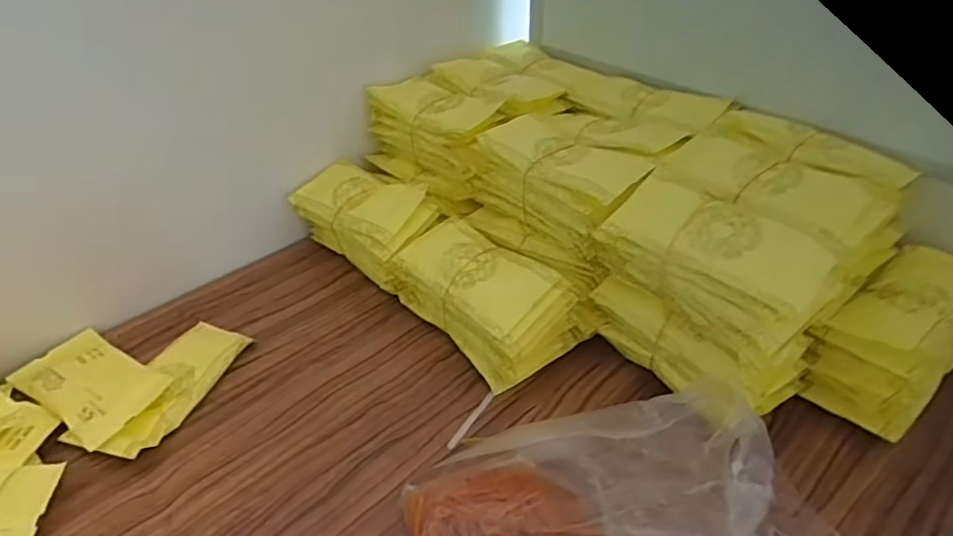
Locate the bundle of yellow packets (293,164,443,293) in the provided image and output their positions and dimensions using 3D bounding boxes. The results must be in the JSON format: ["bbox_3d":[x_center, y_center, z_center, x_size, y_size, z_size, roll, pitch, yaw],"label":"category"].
[{"bbox_3d":[-0.129,-0.051,0.722,0.181,0.102,0.087,30,48,35],"label":"bundle of yellow packets"}]

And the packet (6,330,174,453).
[{"bbox_3d":[-0.370,0.110,0.584,0.170,0.008,0.083,16,35,32],"label":"packet"}]

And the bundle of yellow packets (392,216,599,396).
[{"bbox_3d":[0.014,0.026,0.623,0.112,0.090,0.175,-27,44,-28],"label":"bundle of yellow packets"}]

